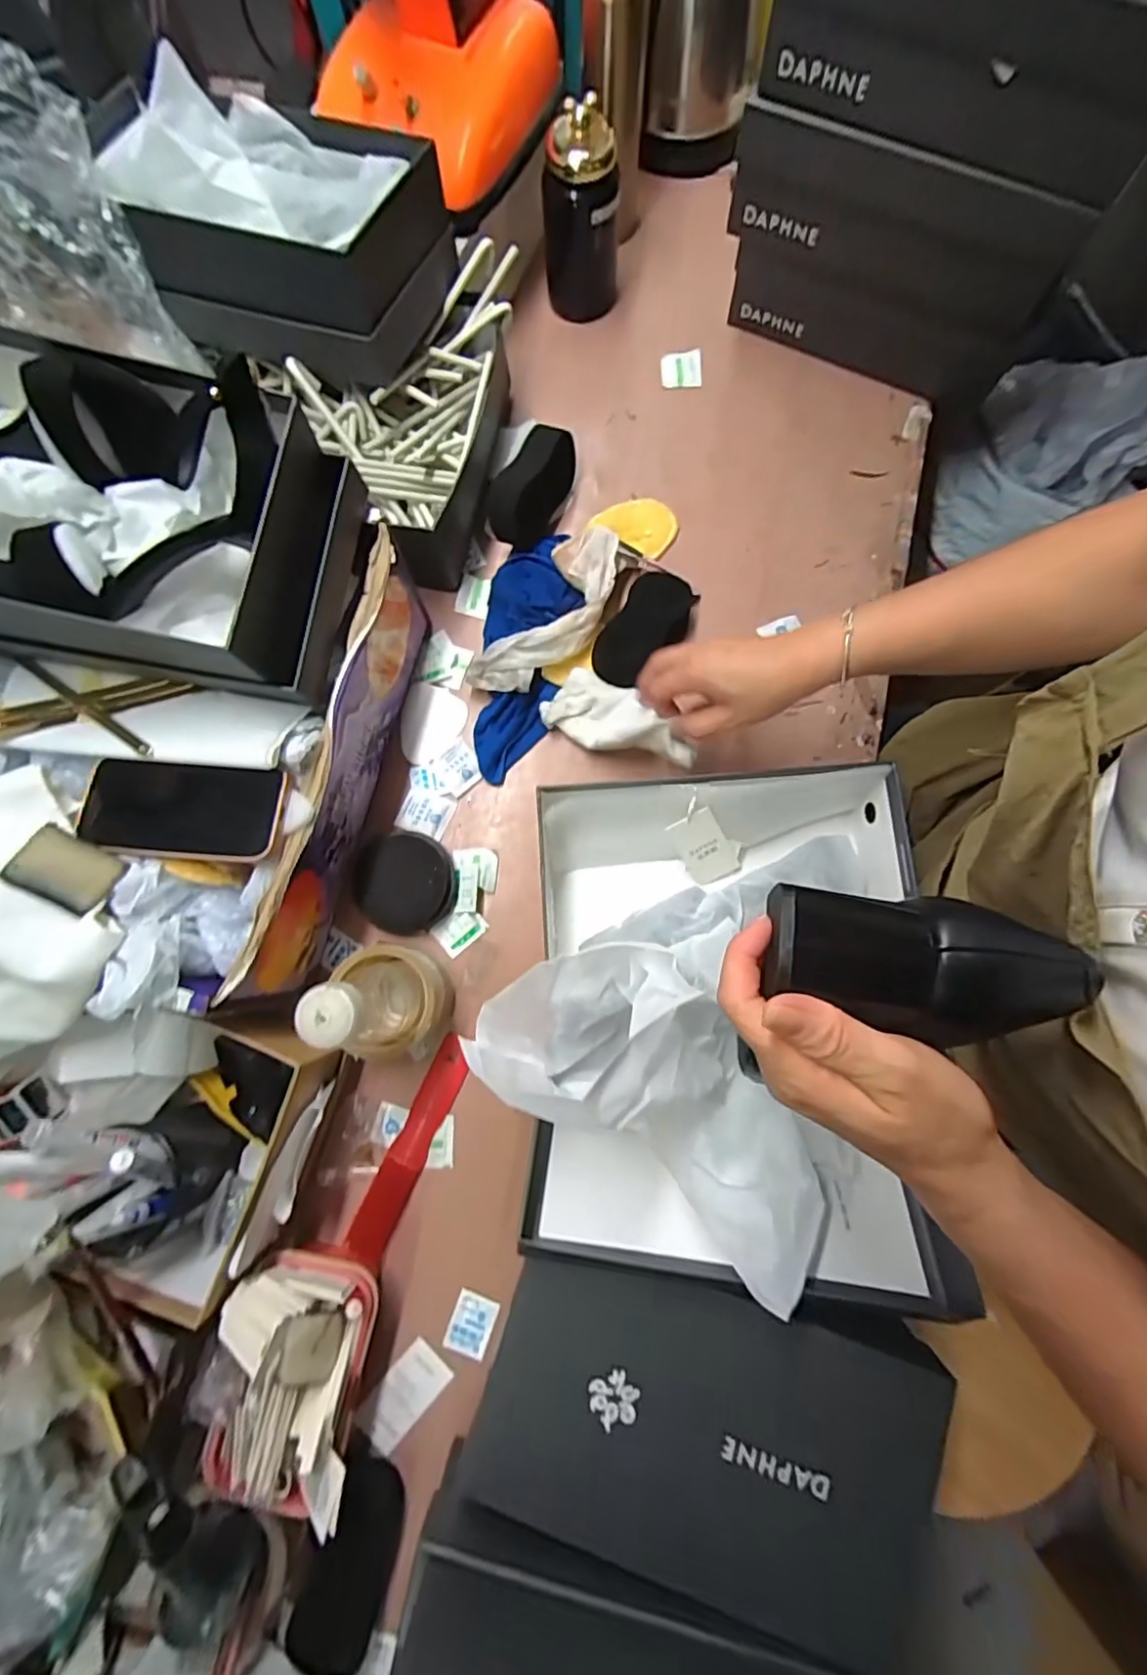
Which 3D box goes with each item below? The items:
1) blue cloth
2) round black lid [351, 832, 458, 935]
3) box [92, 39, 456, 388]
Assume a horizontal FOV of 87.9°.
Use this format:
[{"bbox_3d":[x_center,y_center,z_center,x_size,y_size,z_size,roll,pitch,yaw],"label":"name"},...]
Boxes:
[{"bbox_3d":[-0.053,-0.186,0.598,0.090,0.035,0.260,10,80,3],"label":"blue cloth"},{"bbox_3d":[-0.155,0.041,0.554,0.084,0.039,0.091,0,79,1],"label":"round black lid"},{"bbox_3d":[-0.235,-0.517,0.495,0.216,0.135,0.168,18,80,5],"label":"box"}]

